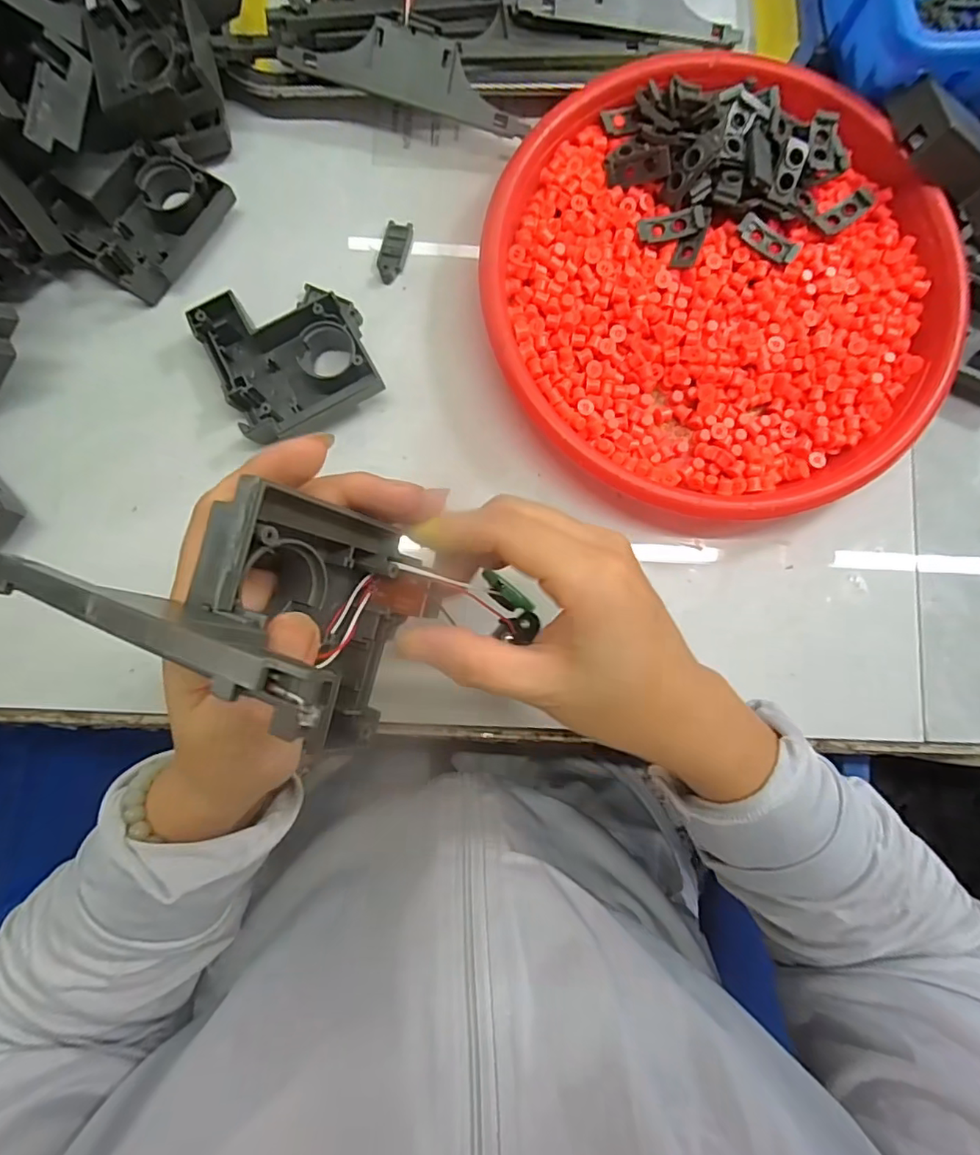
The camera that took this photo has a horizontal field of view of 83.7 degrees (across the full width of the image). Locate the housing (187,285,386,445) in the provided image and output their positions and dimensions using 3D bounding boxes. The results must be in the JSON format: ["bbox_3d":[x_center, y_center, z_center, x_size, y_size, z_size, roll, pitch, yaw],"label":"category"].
[{"bbox_3d":[-0.106,-0.118,0.296,0.079,0.025,0.078,-23,86,-4],"label":"housing"}]

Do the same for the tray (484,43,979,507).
[{"bbox_3d":[0.125,-0.155,0.300,0.243,0.037,0.242,0,85,-2],"label":"tray"}]

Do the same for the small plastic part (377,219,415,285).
[{"bbox_3d":[-0.055,-0.187,0.314,0.017,0.007,0.035,16,85,0],"label":"small plastic part"}]

